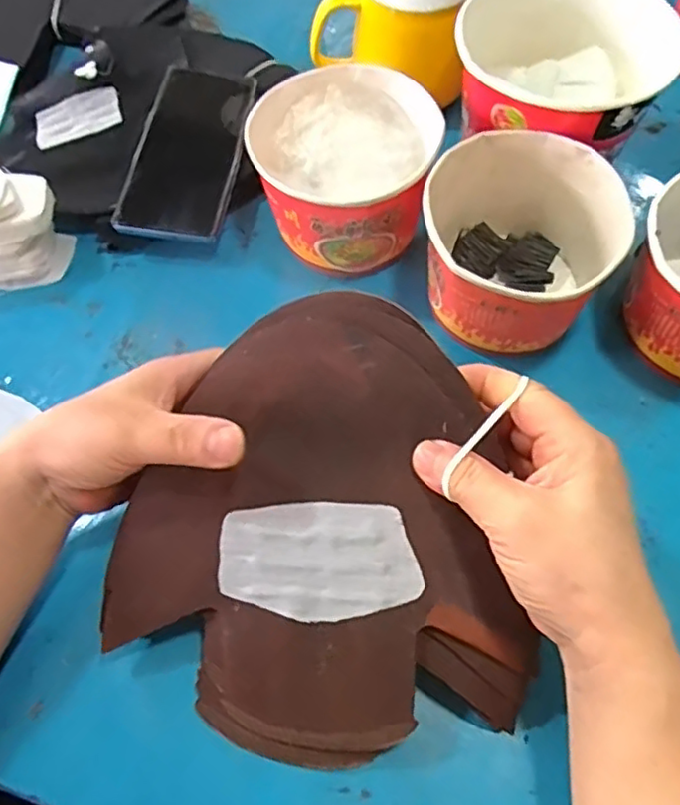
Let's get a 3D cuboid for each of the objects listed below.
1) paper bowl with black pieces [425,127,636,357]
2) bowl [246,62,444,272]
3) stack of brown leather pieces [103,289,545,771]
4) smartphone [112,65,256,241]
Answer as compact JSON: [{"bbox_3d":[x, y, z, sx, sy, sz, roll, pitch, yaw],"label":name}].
[{"bbox_3d":[0.106,-0.092,0.402,0.109,0.081,0.120,7,63,6],"label":"paper bowl with black pieces"},{"bbox_3d":[0.004,-0.157,0.437,0.113,0.083,0.122,-1,63,2],"label":"bowl"},{"bbox_3d":[-0.024,0.064,0.312,0.200,0.030,0.205,-14,90,9],"label":"stack of brown leather pieces"},{"bbox_3d":[-0.110,-0.188,0.479,0.075,0.013,0.168,7,65,4],"label":"smartphone"}]

